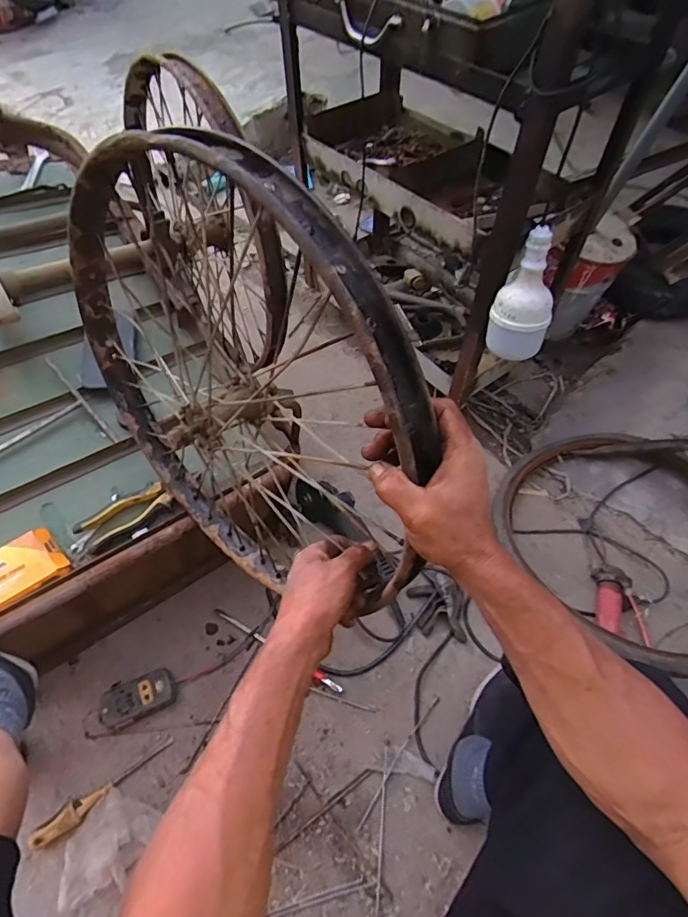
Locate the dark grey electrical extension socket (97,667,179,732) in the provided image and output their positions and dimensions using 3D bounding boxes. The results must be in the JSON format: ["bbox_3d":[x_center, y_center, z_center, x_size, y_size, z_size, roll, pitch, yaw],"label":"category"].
[{"bbox_3d":[-0.346,0.406,0.831,0.124,0.039,0.071,-15,55,-16],"label":"dark grey electrical extension socket"}]

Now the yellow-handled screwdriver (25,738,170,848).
[{"bbox_3d":[-0.364,0.507,0.756,0.211,0.022,0.031,-27,56,-35],"label":"yellow-handled screwdriver"}]

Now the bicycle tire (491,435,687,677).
[{"bbox_3d":[0.676,0.145,1.103,0.596,0.141,0.569,3,52,-3],"label":"bicycle tire"}]

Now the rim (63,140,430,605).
[{"bbox_3d":[-0.137,-0.055,0.542,0.516,0.504,0.120,35,60,24],"label":"rim"}]

